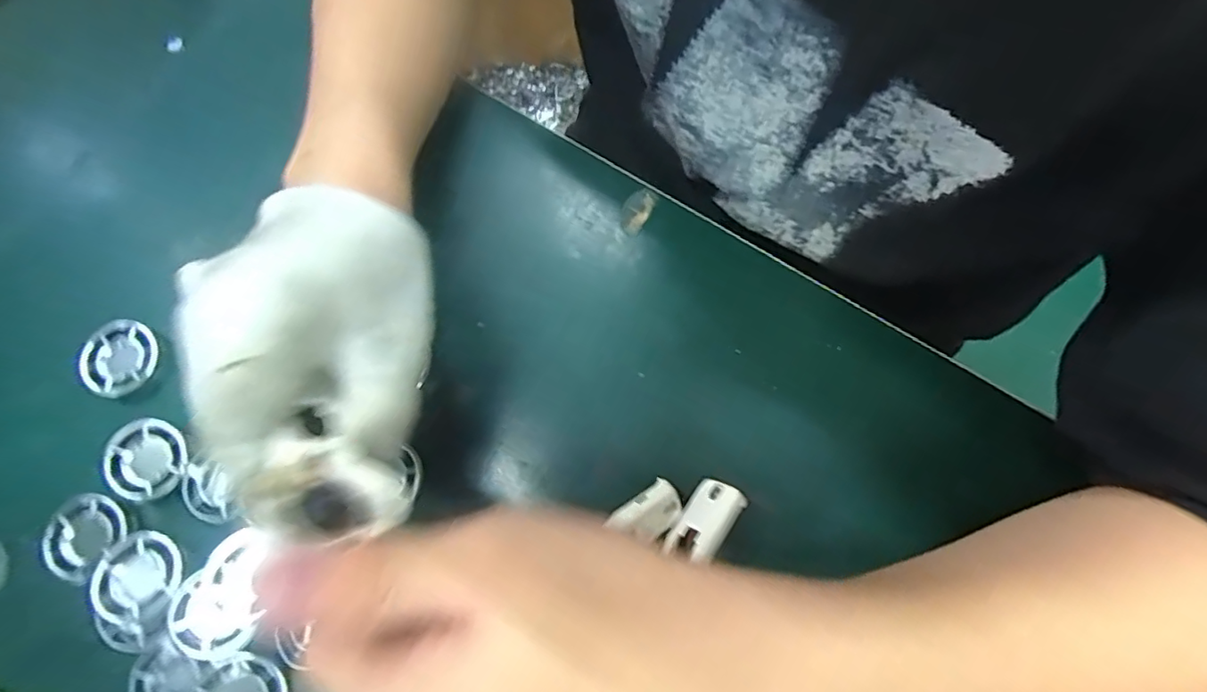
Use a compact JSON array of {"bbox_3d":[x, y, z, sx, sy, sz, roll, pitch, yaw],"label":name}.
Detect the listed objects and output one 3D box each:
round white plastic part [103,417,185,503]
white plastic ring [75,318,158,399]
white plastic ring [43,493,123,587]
[{"bbox_3d":[-0.229,0.057,0.285,0.034,0.010,0.039,3,76,1],"label":"round white plastic part"},{"bbox_3d":[-0.256,0.007,0.302,0.037,0.011,0.040,0,76,1],"label":"white plastic ring"},{"bbox_3d":[-0.255,0.093,0.276,0.034,0.008,0.036,0,76,1],"label":"white plastic ring"}]

